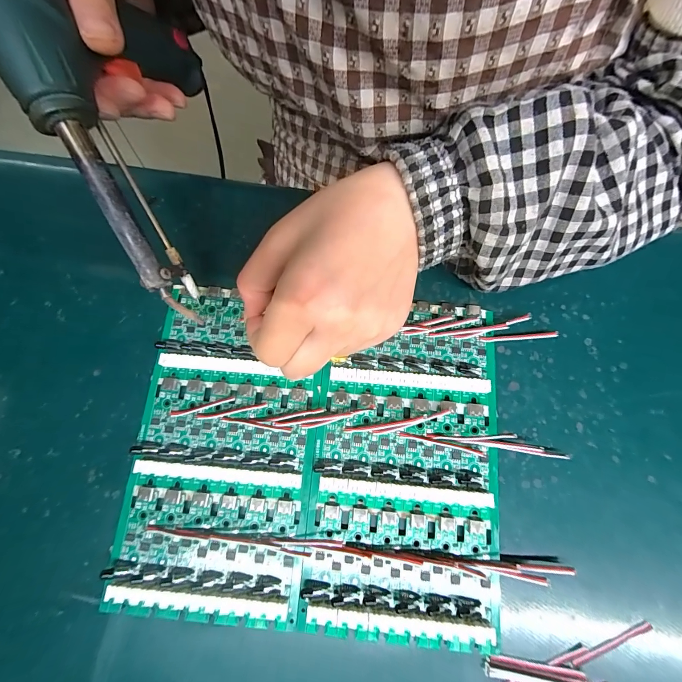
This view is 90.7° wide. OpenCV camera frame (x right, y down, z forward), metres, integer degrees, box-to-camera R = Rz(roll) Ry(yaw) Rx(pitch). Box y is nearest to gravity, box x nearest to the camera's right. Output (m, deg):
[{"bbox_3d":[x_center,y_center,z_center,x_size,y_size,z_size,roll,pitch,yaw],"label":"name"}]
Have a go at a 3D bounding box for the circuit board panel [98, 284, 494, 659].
[{"bbox_3d":[-0.016,0.062,0.199,0.208,0.008,0.183,4,75,2],"label":"circuit board panel"}]

